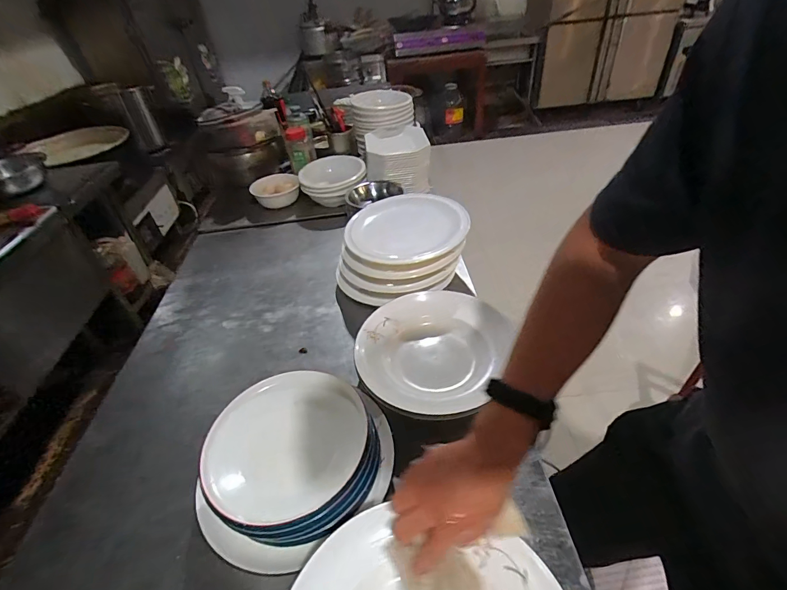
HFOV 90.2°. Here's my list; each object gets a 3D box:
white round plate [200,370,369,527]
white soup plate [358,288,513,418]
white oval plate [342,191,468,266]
[{"bbox_3d":[-0.149,0.198,0.558,0.214,0.039,0.220,-4,39,3],"label":"white round plate"},{"bbox_3d":[0.070,0.100,0.747,0.282,0.042,0.299,11,42,20],"label":"white soup plate"},{"bbox_3d":[0.037,-0.163,0.918,0.246,0.041,0.270,28,51,35],"label":"white oval plate"}]

